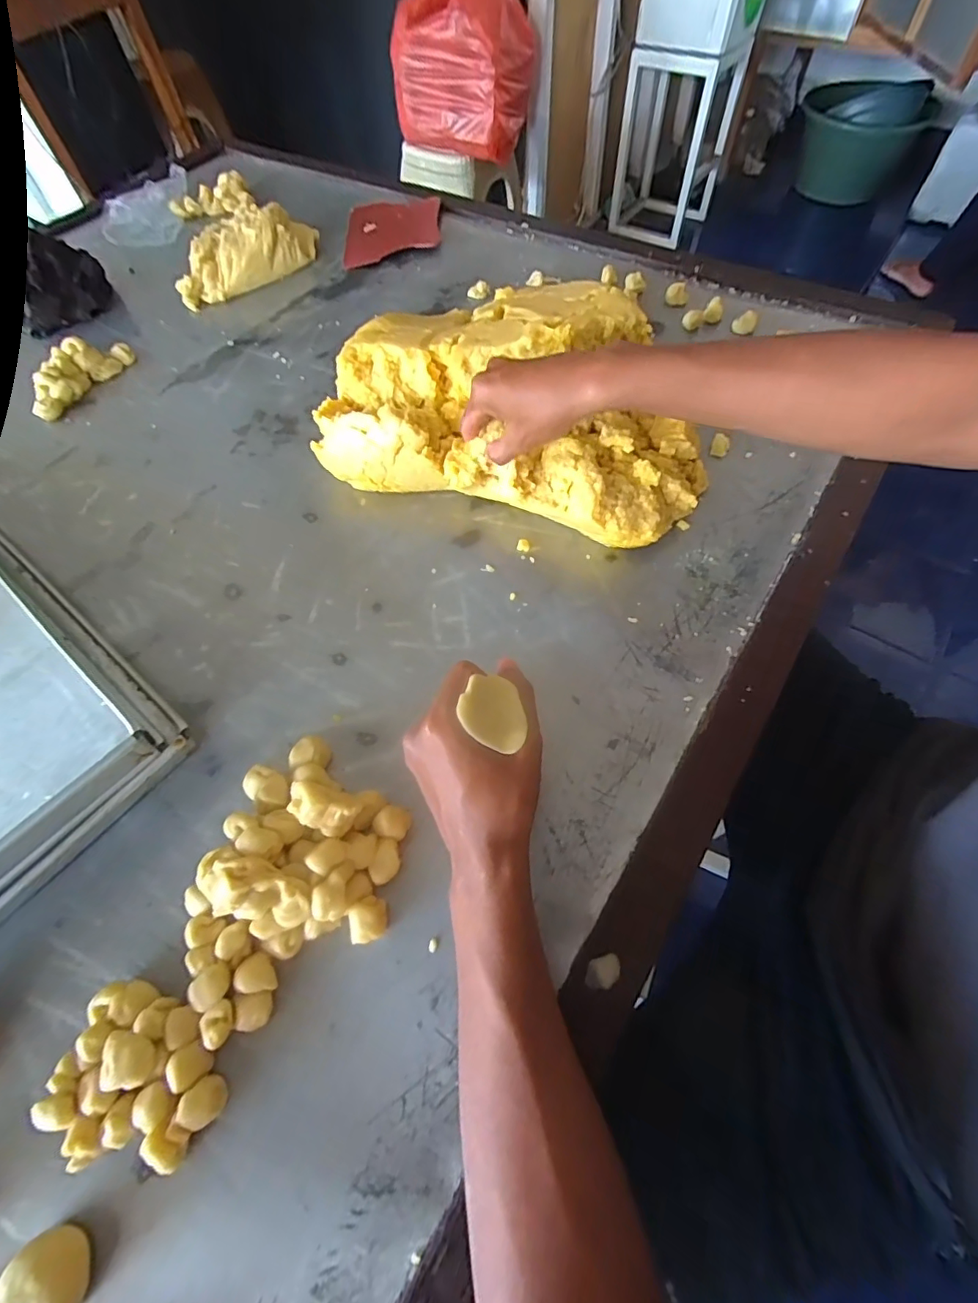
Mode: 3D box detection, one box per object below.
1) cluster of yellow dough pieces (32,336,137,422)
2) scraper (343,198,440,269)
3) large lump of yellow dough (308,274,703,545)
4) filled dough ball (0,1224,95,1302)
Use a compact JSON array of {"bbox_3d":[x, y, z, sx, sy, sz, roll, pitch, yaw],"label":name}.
[{"bbox_3d":[-0.469,-0.318,0.589,0.041,0.034,0.130,22,63,13],"label":"cluster of yellow dough pieces"},{"bbox_3d":[-0.137,-0.606,0.748,0.131,0.006,0.166,-5,63,3],"label":"scraper"},{"bbox_3d":[0.025,-0.228,0.462,0.338,0.104,0.197,17,62,11],"label":"large lump of yellow dough"},{"bbox_3d":[-0.206,0.294,0.242,0.033,0.025,0.033,-1,60,1],"label":"filled dough ball"}]

